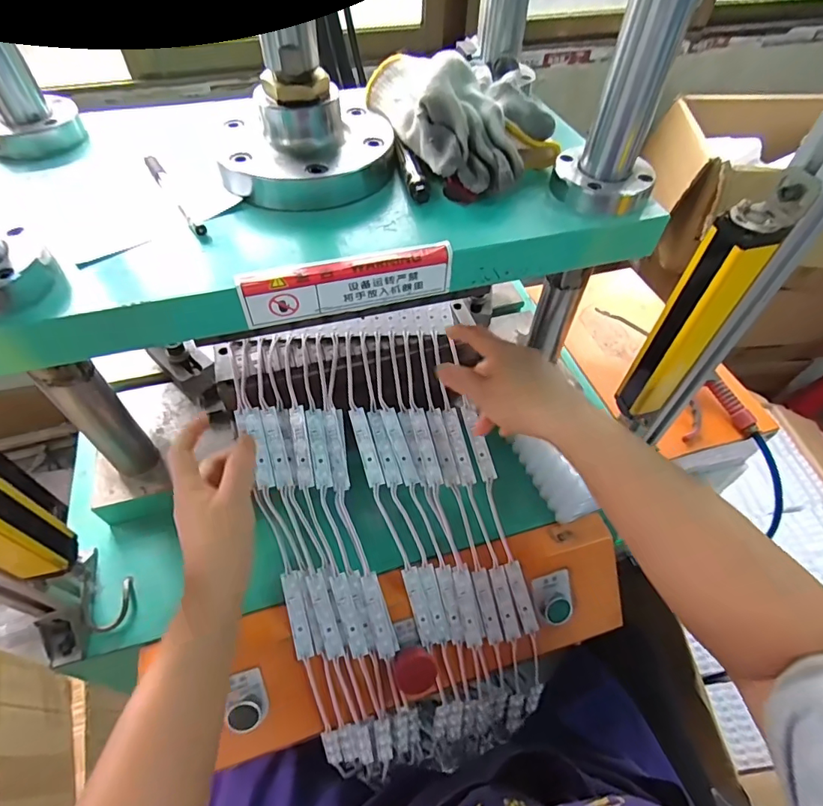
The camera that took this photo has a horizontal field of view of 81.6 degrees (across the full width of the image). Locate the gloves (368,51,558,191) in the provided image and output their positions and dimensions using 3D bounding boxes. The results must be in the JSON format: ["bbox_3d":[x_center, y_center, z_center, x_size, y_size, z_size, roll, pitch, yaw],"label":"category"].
[{"bbox_3d":[0.045,-0.242,0.397,0.117,0.064,0.165,-23,57,-18],"label":"gloves"}]

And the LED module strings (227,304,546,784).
[{"bbox_3d":[-0.013,0.135,0.478,0.241,0.103,0.452,-15,82,-14],"label":"LED module strings"}]

